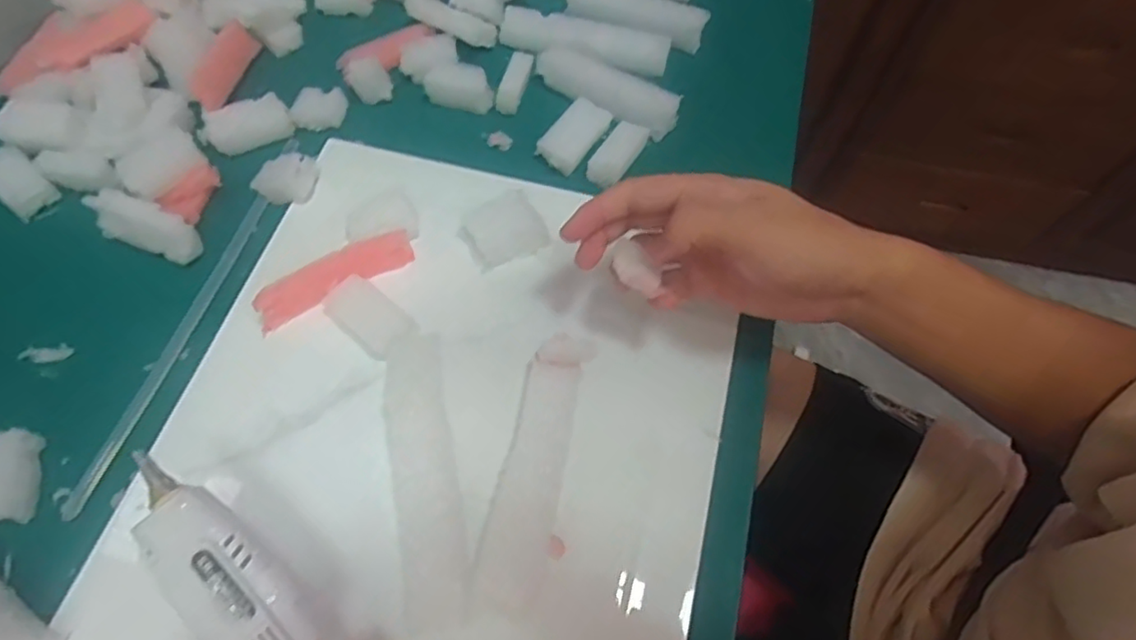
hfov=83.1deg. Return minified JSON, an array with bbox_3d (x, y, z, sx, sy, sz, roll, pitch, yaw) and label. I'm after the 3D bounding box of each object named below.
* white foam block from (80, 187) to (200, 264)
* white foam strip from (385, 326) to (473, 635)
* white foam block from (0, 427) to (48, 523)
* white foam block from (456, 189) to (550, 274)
[{"bbox_3d":[-0.264,-0.059,0.403,0.062,0.030,0.024,19,65,7],"label":"white foam block"},{"bbox_3d":[-0.076,0.079,0.340,0.032,0.009,0.150,-11,64,-6],"label":"white foam strip"},{"bbox_3d":[-0.299,0.082,0.341,0.026,0.020,0.050,-12,64,-7],"label":"white foam block"},{"bbox_3d":[-0.040,-0.056,0.404,0.048,0.012,0.042,-26,66,-13],"label":"white foam block"}]

